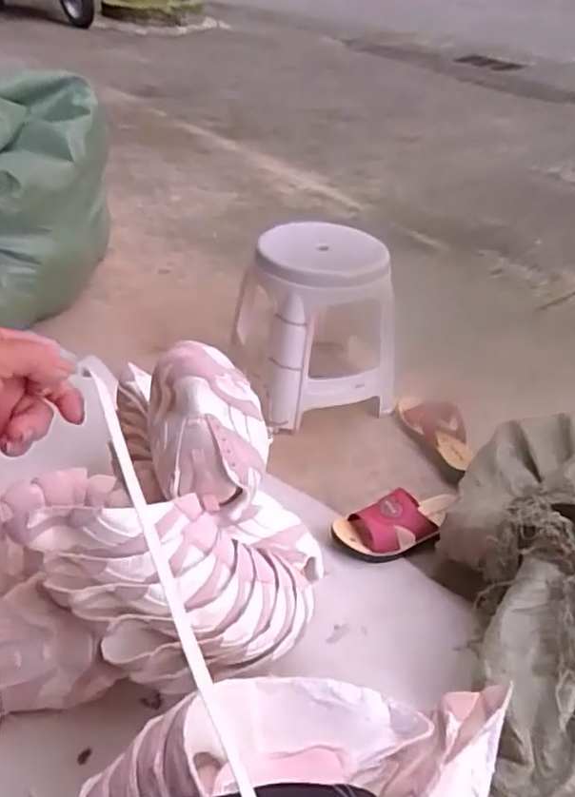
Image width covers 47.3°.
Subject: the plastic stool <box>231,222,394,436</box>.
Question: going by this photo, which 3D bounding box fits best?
[{"bbox_3d":[0.057,-0.148,1.266,0.282,0.311,0.263,-9,39,-17],"label":"plastic stool"}]

